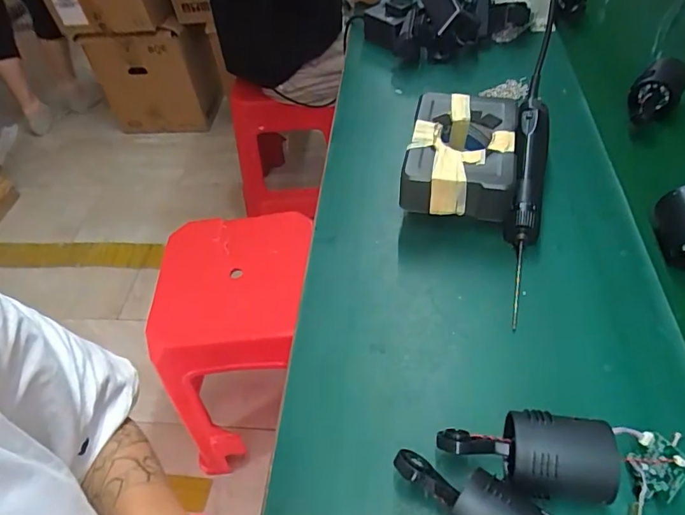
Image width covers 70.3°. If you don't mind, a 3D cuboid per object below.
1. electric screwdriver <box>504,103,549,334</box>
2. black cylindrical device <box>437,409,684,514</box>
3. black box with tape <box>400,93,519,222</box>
[{"bbox_3d":[0.195,-0.068,0.515,0.039,0.047,0.302,9,51,15],"label":"electric screwdriver"},{"bbox_3d":[0.152,0.149,0.341,0.165,0.051,0.066,2,50,9],"label":"black cylindrical device"},{"bbox_3d":[0.131,-0.116,0.539,0.110,0.046,0.156,8,51,13],"label":"black box with tape"}]

